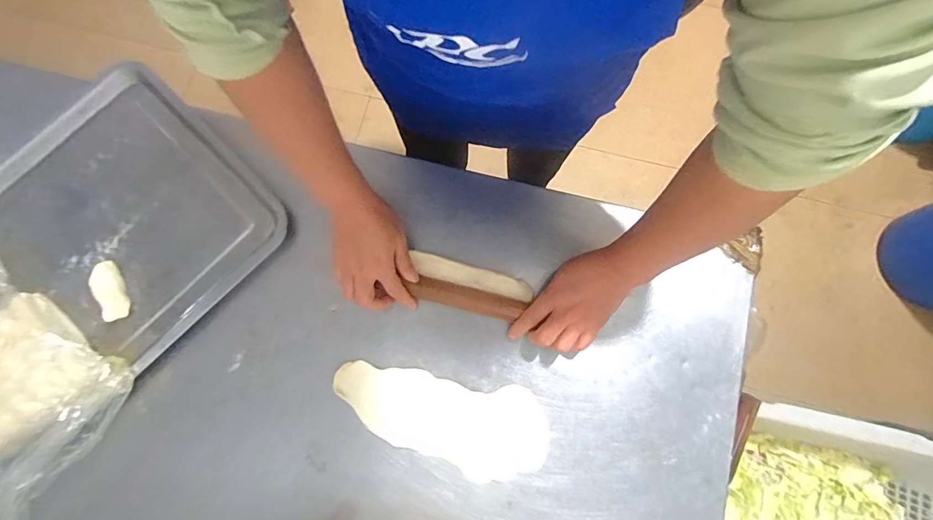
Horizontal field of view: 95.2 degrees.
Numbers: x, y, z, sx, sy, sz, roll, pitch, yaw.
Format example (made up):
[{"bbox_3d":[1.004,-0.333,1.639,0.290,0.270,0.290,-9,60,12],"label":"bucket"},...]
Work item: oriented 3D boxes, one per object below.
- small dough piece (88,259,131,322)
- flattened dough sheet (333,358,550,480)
[{"bbox_3d":[-0.436,0.036,0.518,0.023,0.025,0.074,-23,80,-5],"label":"small dough piece"},{"bbox_3d":[-0.032,0.184,0.498,0.248,0.008,0.102,13,79,2],"label":"flattened dough sheet"}]

